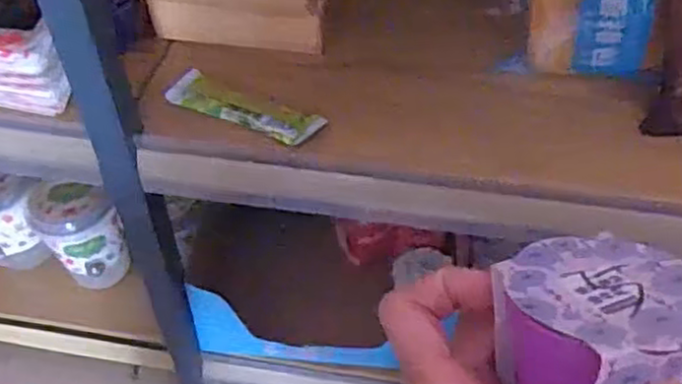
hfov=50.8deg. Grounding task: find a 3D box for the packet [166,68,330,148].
[{"bbox_3d":[-0.077,-0.065,0.558,0.126,0.008,0.036,22,52,19],"label":"packet"}]

